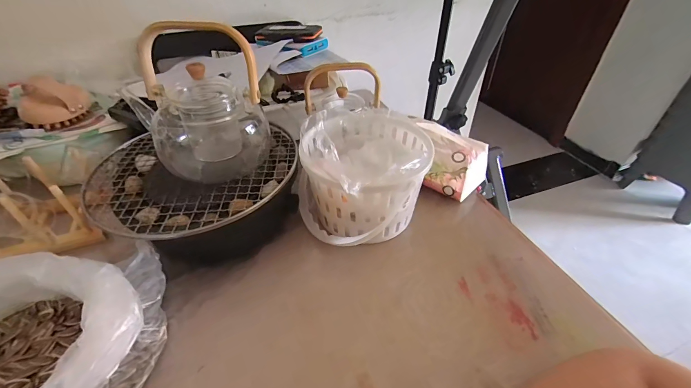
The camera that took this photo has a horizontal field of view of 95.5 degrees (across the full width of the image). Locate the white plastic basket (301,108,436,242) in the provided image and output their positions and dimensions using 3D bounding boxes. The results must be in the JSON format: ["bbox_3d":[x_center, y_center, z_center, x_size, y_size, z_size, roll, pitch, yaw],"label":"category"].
[{"bbox_3d":[0.025,-0.027,0.456,0.173,0.143,0.184,-1,41,1],"label":"white plastic basket"}]

